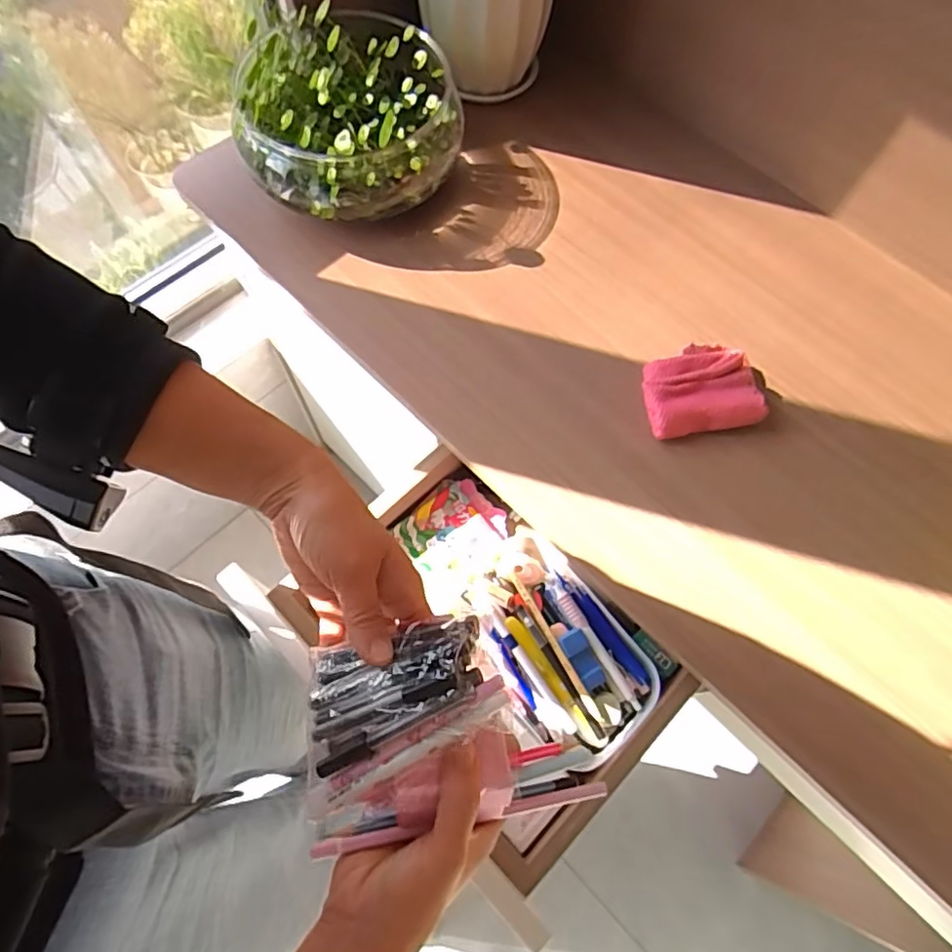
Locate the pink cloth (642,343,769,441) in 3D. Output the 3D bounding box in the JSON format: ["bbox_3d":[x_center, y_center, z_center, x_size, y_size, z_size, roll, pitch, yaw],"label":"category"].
[{"bbox_3d":[0.210,-0.078,0.573,0.108,0.046,0.075,-7,68,-4],"label":"pink cloth"}]

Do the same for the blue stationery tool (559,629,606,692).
[{"bbox_3d":[0.102,0.176,0.575,0.024,0.013,0.054,-27,71,-12],"label":"blue stationery tool"}]

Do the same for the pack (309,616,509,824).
[{"bbox_3d":[-0.043,0.120,0.317,0.111,0.022,0.080,-23,65,9],"label":"pack"}]

